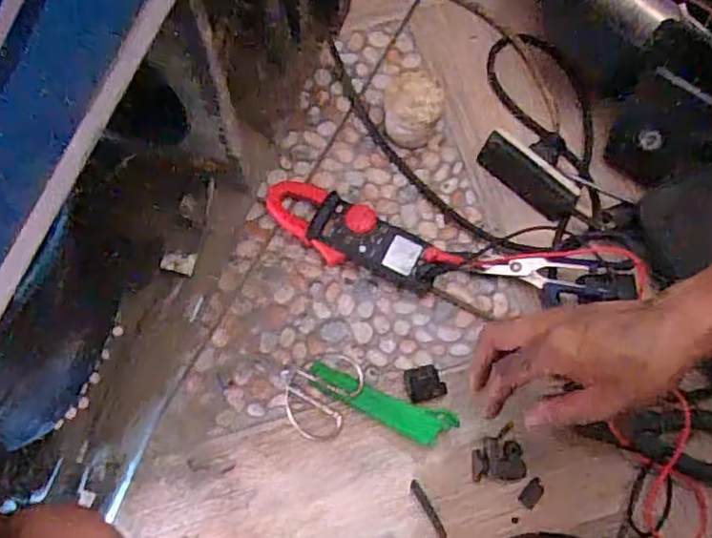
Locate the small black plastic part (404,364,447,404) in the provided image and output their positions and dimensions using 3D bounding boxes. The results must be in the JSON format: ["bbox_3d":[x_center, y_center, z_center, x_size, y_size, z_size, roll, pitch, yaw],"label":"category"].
[{"bbox_3d":[0.062,0.103,0.550,0.034,0.006,0.031,-13,74,-5],"label":"small black plastic part"}]

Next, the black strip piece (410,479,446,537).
[{"bbox_3d":[0.062,0.207,0.524,0.009,0.004,0.052,-28,76,-9],"label":"black strip piece"}]

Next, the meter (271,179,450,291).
[{"bbox_3d":[-0.005,-0.031,0.586,0.178,0.030,0.059,32,75,8],"label":"meter"}]

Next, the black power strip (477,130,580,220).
[{"bbox_3d":[0.169,-0.092,0.601,0.103,0.020,0.040,33,119,2],"label":"black power strip"}]

